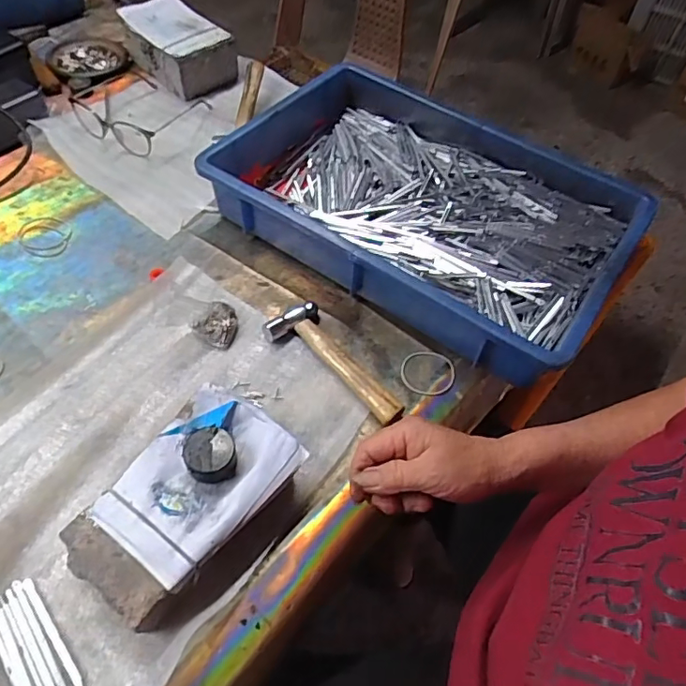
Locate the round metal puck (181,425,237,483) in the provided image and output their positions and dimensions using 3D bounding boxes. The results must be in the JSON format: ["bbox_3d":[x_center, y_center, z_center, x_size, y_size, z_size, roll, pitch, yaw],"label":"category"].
[{"bbox_3d":[-0.102,0.086,0.417,0.037,0.020,0.039,2,54,-3],"label":"round metal puck"}]

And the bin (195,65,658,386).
[{"bbox_3d":[0.090,-0.150,0.618,0.420,0.091,0.272,32,58,17],"label":"bin"}]

